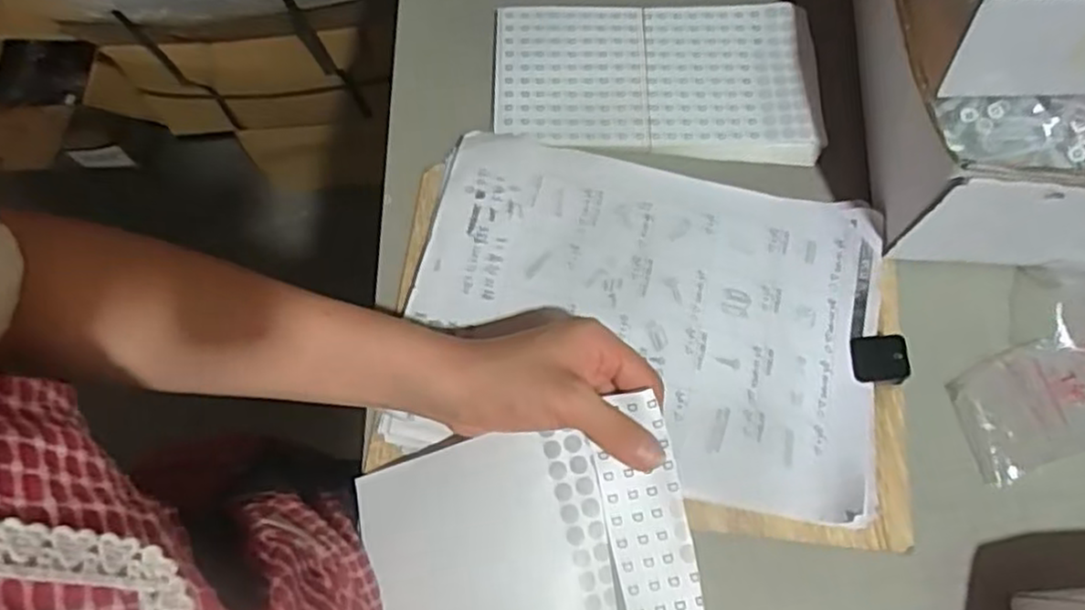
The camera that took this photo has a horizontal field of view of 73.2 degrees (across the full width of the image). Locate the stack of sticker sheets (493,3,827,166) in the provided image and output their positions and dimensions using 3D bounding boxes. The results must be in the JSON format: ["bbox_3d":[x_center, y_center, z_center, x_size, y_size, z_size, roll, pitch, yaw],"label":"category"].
[{"bbox_3d":[0.082,-0.164,0.530,0.228,0.019,0.124,1,69,1],"label":"stack of sticker sheets"}]

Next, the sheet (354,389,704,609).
[{"bbox_3d":[-0.009,0.130,0.400,0.176,0.016,0.120,-17,71,3],"label":"sheet"}]

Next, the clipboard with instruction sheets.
[{"bbox_3d":[0.068,0.014,0.462,0.321,0.016,0.222,11,69,4],"label":"clipboard with instruction sheets"}]

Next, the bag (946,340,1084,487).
[{"bbox_3d":[0.324,0.056,0.450,0.130,0.012,0.070,-17,70,-6],"label":"bag"}]

